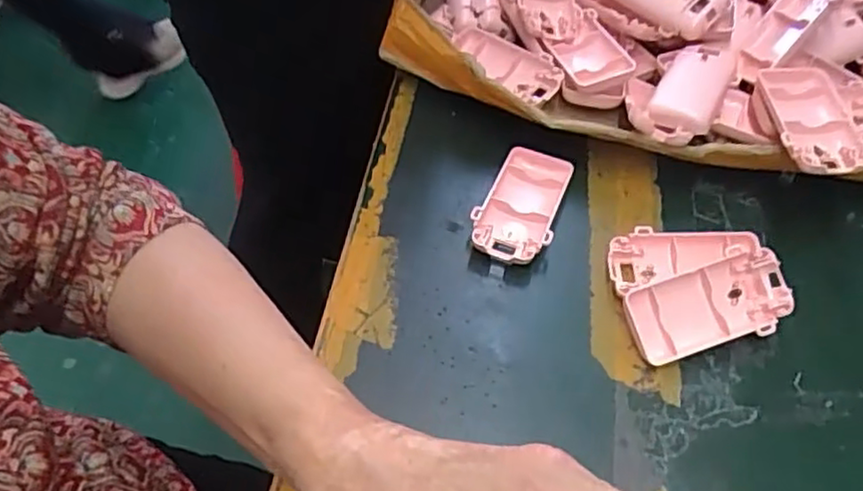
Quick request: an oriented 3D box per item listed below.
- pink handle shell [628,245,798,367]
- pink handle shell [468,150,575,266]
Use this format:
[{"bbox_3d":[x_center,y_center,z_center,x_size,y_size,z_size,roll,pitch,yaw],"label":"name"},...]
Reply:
[{"bbox_3d":[0.160,0.035,0.397,0.092,0.017,0.047,-18,81,-7],"label":"pink handle shell"},{"bbox_3d":[0.060,-0.026,0.450,0.047,0.021,0.094,19,54,13],"label":"pink handle shell"}]

